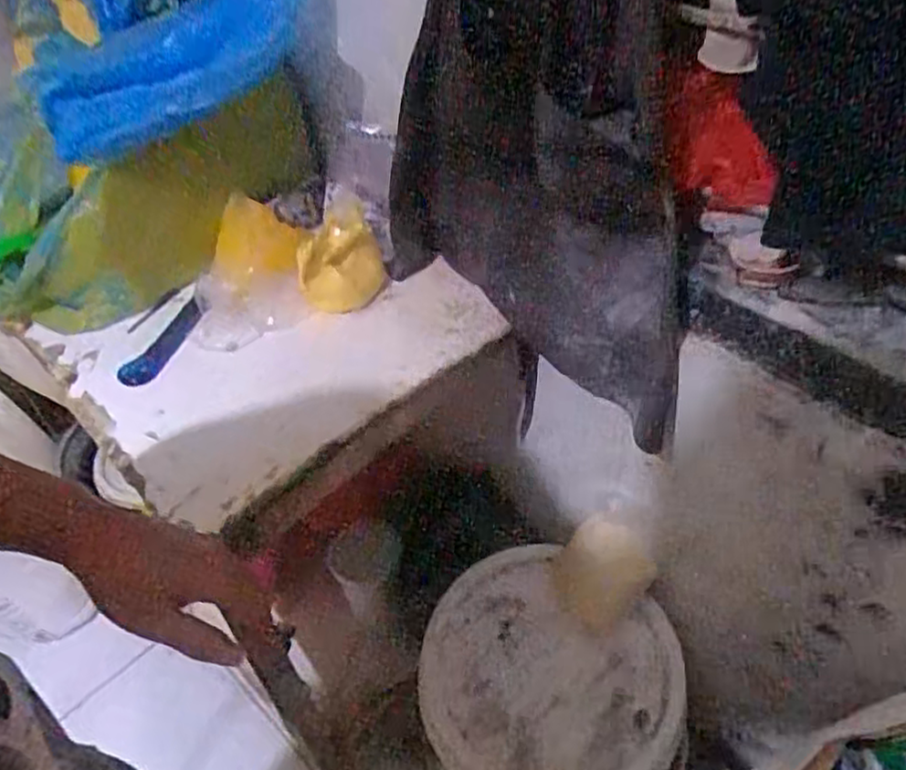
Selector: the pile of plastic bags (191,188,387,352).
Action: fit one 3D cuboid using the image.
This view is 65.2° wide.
[{"bbox_3d":[-0.198,-0.159,0.832,0.216,0.086,0.210,-11,47,-6],"label":"pile of plastic bags"}]

